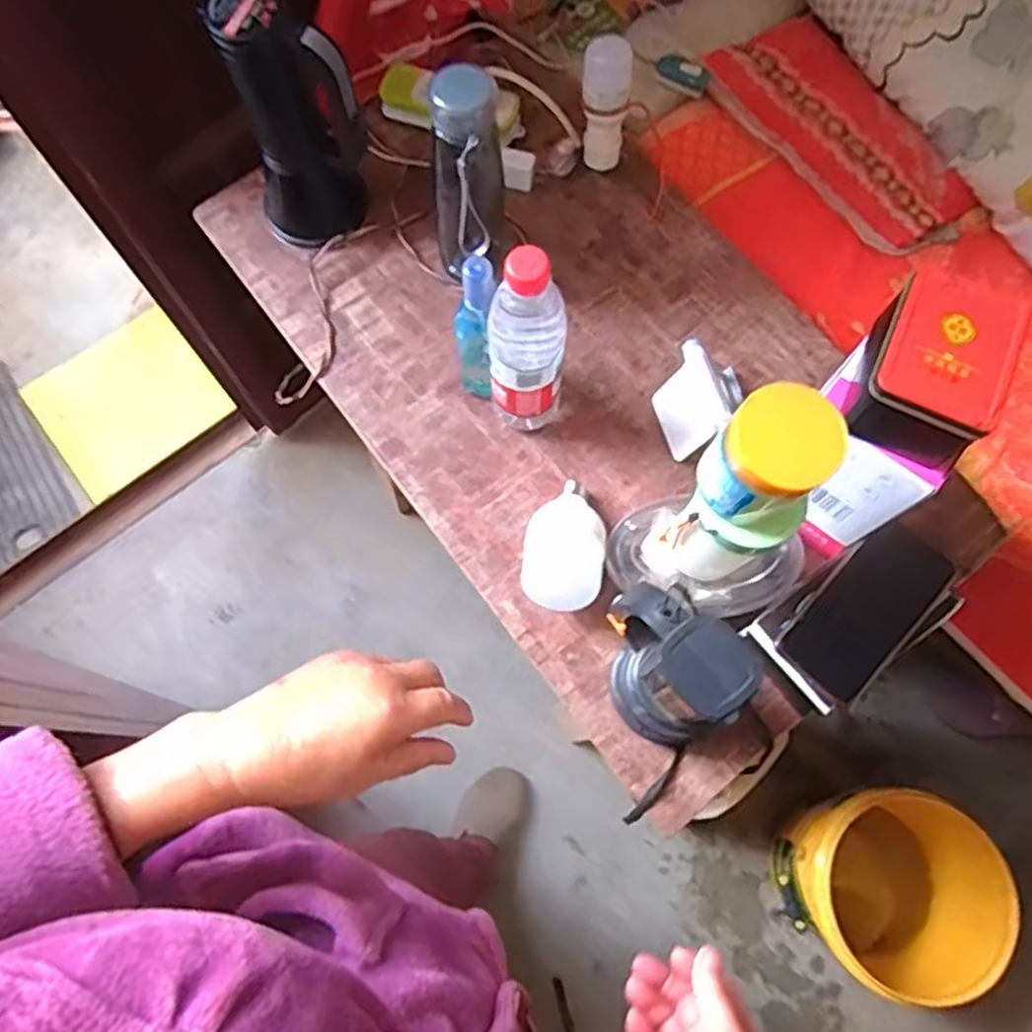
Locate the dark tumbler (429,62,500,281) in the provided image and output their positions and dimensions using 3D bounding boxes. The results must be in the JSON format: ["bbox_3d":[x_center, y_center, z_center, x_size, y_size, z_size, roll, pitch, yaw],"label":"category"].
[{"bbox_3d":[-0.044,-0.293,0.654,0.059,0.212,0.063,0,72,0],"label":"dark tumbler"}]

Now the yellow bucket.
[{"bbox_3d":[0.543,0.540,1.081,0.252,0.254,0.245,0,72,0],"label":"yellow bucket"}]

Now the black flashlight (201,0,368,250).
[{"bbox_3d":[-0.200,-0.346,0.670,0.105,0.241,0.084,-26,74,-8],"label":"black flashlight"}]

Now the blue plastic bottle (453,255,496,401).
[{"bbox_3d":[-0.037,-0.158,0.641,0.037,0.175,0.036,0,72,0],"label":"blue plastic bottle"}]

